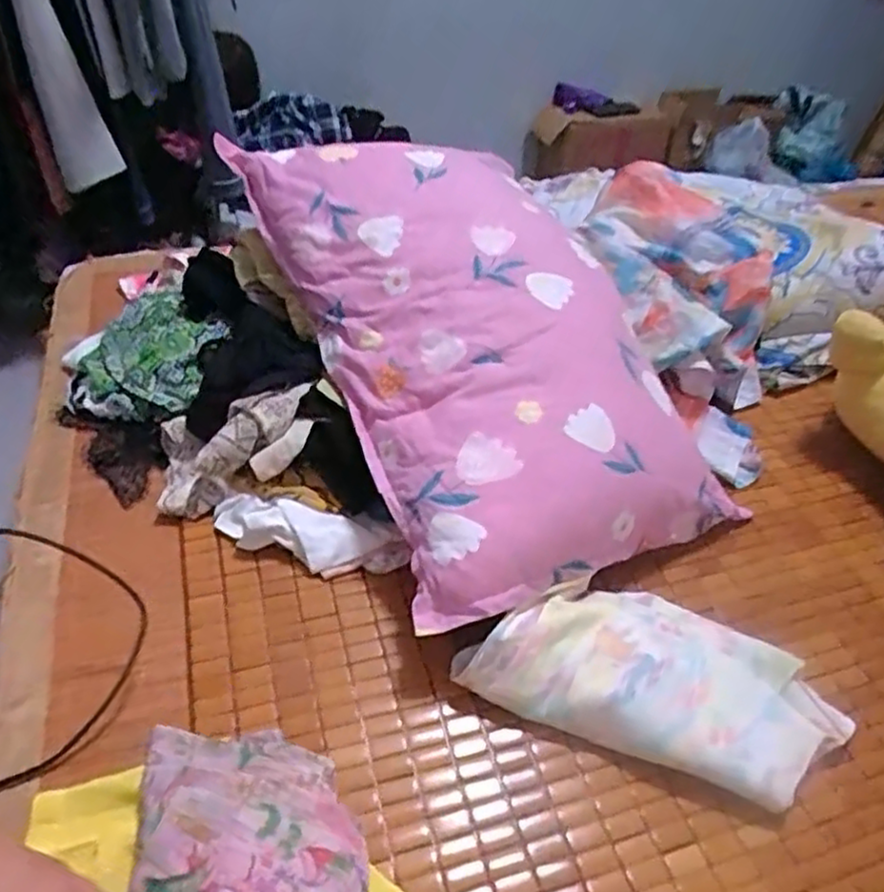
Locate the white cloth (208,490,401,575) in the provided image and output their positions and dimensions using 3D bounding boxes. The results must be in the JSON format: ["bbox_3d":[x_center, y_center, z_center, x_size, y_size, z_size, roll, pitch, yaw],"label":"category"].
[{"bbox_3d":[-0.148,0.095,0.754,0.204,0.042,0.064,6,44,4],"label":"white cloth"}]

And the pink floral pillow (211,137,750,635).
[{"bbox_3d":[0.032,-0.141,0.808,0.365,0.123,0.624,-21,66,-13],"label":"pink floral pillow"}]

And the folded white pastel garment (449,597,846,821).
[{"bbox_3d":[0.198,0.203,0.654,0.341,0.059,0.167,16,42,15],"label":"folded white pastel garment"}]

